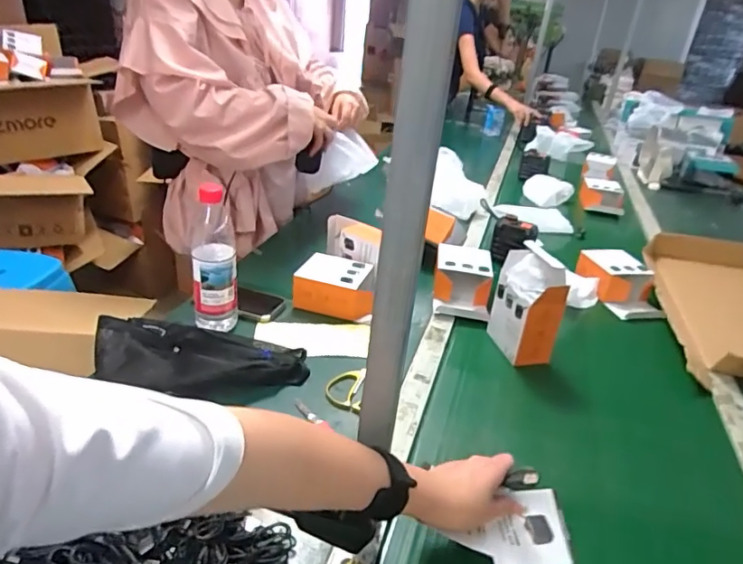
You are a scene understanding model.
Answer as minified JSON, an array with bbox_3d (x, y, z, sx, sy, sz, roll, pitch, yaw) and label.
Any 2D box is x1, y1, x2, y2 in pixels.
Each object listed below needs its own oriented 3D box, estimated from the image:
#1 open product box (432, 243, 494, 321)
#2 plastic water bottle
[{"bbox_3d":[0.168,-0.005,0.975,0.106,0.061,0.191,7,29,6],"label":"open product box"},{"bbox_3d":[-0.235,-0.030,0.781,0.069,0.225,0.063,-3,29,-13],"label":"plastic water bottle"}]

